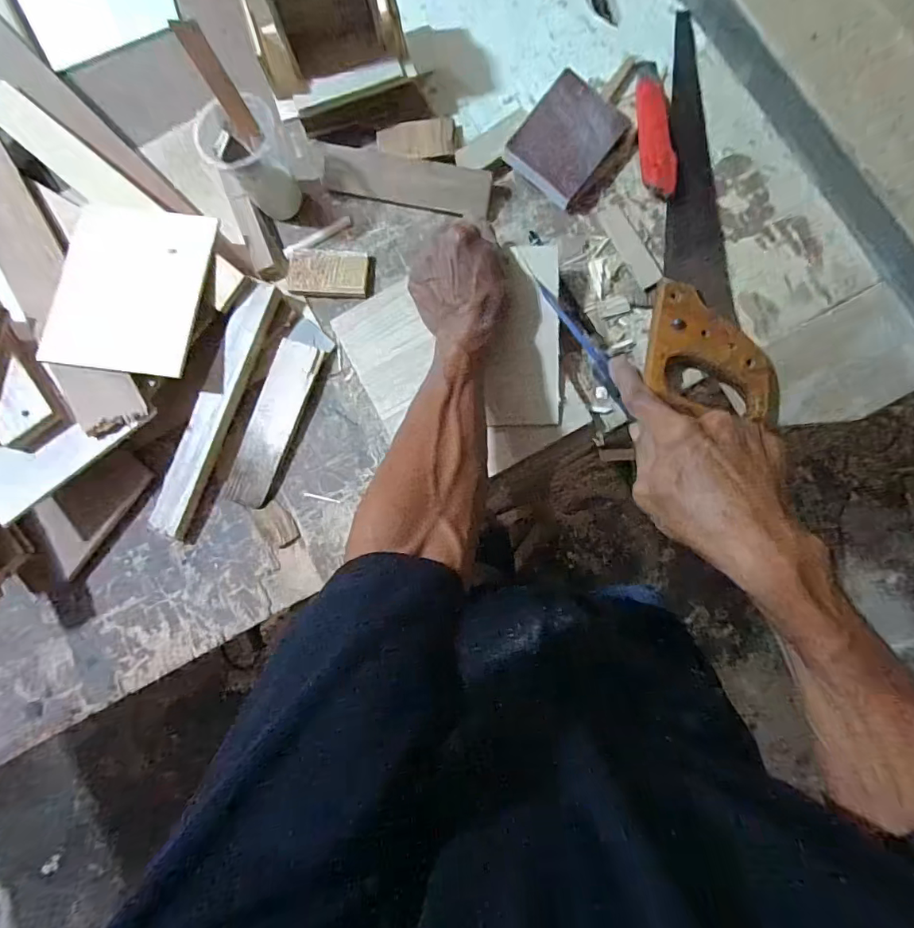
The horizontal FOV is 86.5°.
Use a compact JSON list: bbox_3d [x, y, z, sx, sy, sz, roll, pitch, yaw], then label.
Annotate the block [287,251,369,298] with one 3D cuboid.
[{"bbox_3d":[-0.129,-0.191,0.490,0.081,0.013,0.046,4,85,6],"label":"block"}]

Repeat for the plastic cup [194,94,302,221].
[{"bbox_3d":[-0.186,-0.283,0.456,0.067,0.107,0.061,-1,84,5],"label":"plastic cup"}]

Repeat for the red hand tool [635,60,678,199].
[{"bbox_3d":[0.191,-0.329,0.469,0.030,0.024,0.156,-1,84,5],"label":"red hand tool"}]

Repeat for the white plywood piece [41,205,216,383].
[{"bbox_3d":[-0.308,-0.167,0.458,0.143,0.011,0.164,7,79,4],"label":"white plywood piece"}]

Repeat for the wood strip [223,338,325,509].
[{"bbox_3d":[-0.180,-0.040,0.475,0.047,0.014,0.165,20,87,7],"label":"wood strip"}]

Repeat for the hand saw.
[{"bbox_3d":[0.228,-0.243,0.456,0.109,0.029,0.395,-1,84,5],"label":"hand saw"}]

